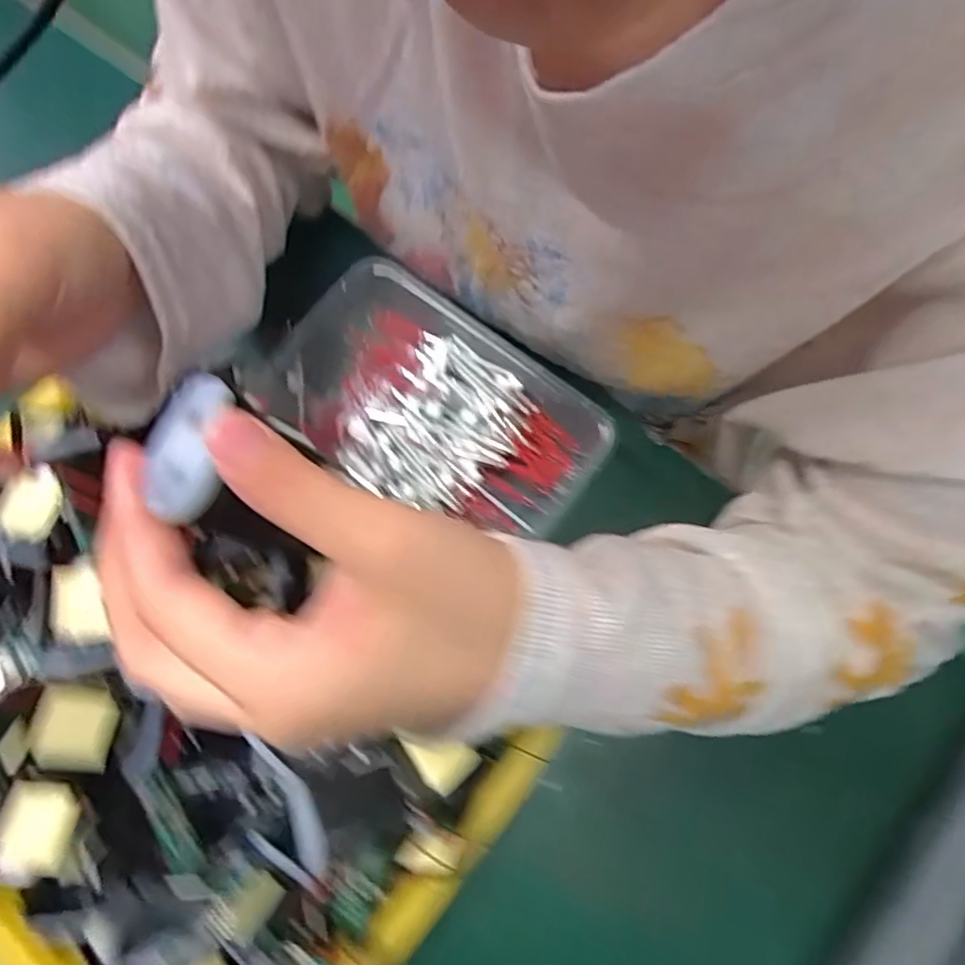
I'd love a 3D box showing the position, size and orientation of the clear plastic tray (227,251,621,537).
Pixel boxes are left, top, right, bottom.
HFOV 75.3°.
[{"bbox_3d":[-0.027,-0.043,0.335,0.183,0.043,0.104,32,78,10],"label":"clear plastic tray"}]

